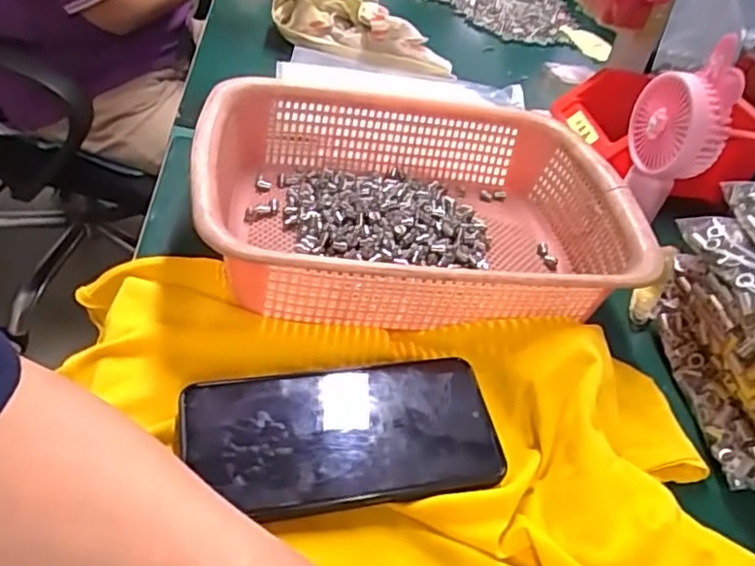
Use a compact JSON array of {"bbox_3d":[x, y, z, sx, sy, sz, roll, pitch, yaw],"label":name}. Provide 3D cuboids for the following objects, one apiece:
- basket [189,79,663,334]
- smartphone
[{"bbox_3d":[0.024,-0.051,0.454,0.290,0.085,0.215,3,42,-11],"label":"basket"},{"bbox_3d":[-0.018,0.077,0.332,0.159,0.007,0.076,-1,42,-16],"label":"smartphone"}]

